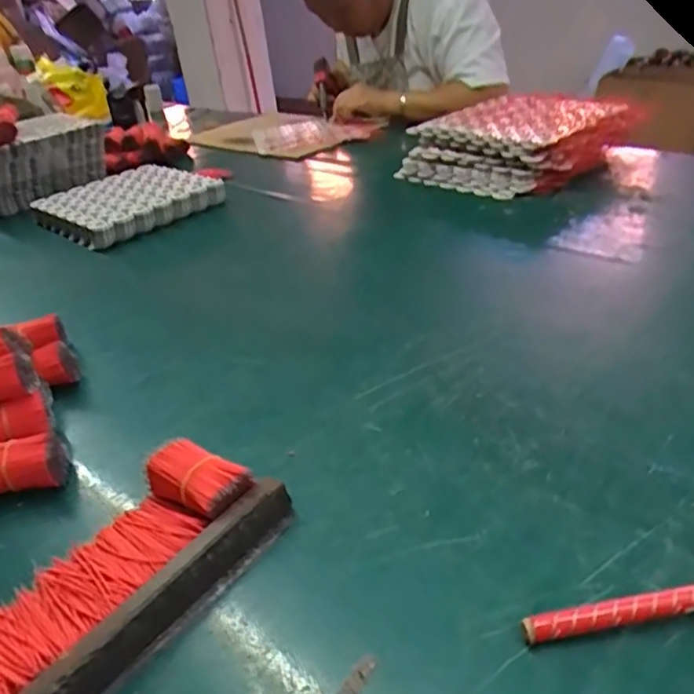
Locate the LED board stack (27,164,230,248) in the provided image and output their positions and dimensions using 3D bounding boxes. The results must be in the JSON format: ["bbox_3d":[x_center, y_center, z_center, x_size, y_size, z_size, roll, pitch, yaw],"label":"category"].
[{"bbox_3d":[-0.338,-0.225,0.923,0.234,0.031,0.213,23,43,39],"label":"LED board stack"}]

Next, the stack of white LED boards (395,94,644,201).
[{"bbox_3d":[0.243,-0.299,0.880,0.240,0.080,0.244,-26,37,-28],"label":"stack of white LED boards"}]

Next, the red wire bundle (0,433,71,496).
[{"bbox_3d":[-0.230,0.083,0.418,0.072,0.034,0.032,-6,32,2],"label":"red wire bundle"}]

